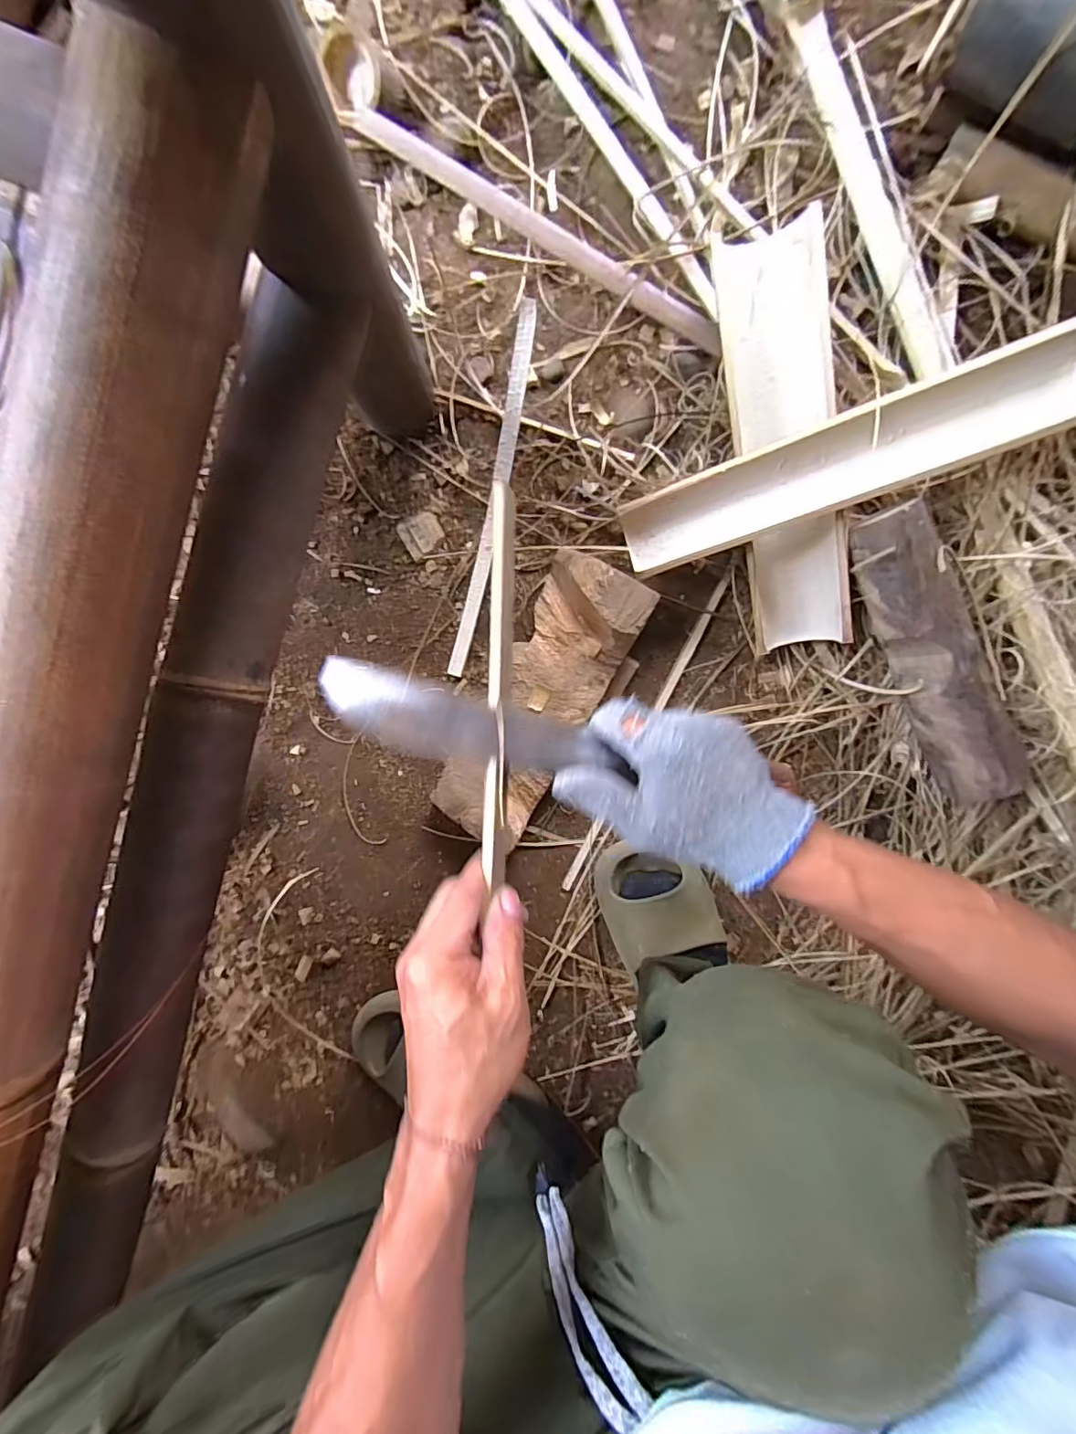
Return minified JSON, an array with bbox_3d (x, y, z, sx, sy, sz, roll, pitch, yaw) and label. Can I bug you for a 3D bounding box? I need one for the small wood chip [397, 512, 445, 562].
[{"bbox_3d":[-0.121,-0.192,0.544,0.042,0.005,0.041,-28,95,6],"label":"small wood chip"}]

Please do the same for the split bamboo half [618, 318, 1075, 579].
[{"bbox_3d":[0.240,-0.206,0.430,0.337,0.024,0.069,-16,96,19],"label":"split bamboo half"}]

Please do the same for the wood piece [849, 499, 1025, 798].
[{"bbox_3d":[0.353,-0.051,0.455,0.060,0.052,0.272,-26,96,5],"label":"wood piece"}]

